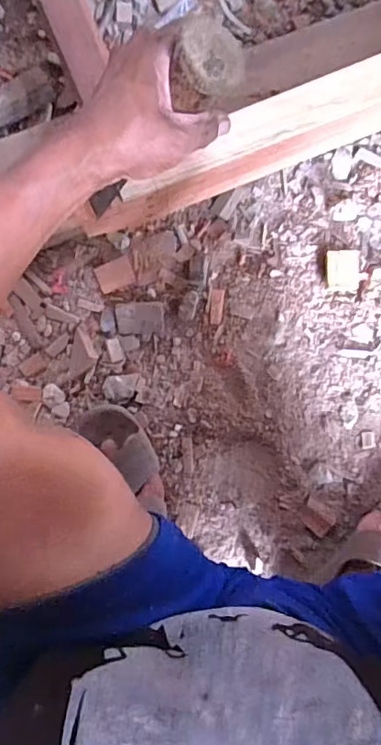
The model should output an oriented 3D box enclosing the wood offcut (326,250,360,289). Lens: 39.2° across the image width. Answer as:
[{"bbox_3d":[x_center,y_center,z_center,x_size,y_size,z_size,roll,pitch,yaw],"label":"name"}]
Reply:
[{"bbox_3d":[0.201,-0.136,0.705,0.044,0.006,0.049,0,89,-4],"label":"wood offcut"}]

